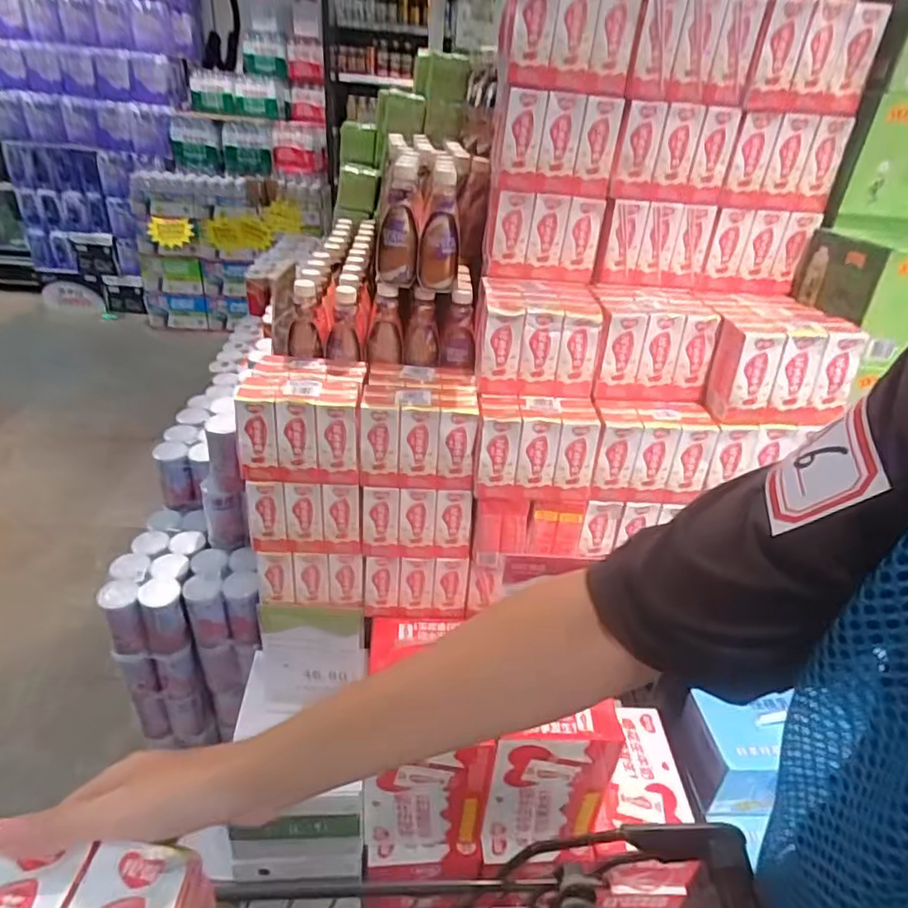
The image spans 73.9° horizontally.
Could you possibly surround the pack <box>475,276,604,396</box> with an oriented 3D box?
[{"bbox_3d":[0.126,-0.186,0.938,0.167,0.123,0.155,5,33,-3],"label":"pack"}]

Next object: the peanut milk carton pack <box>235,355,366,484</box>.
[{"bbox_3d":[-0.224,-0.057,0.918,0.167,0.126,0.151,3,33,-6],"label":"peanut milk carton pack"}]

